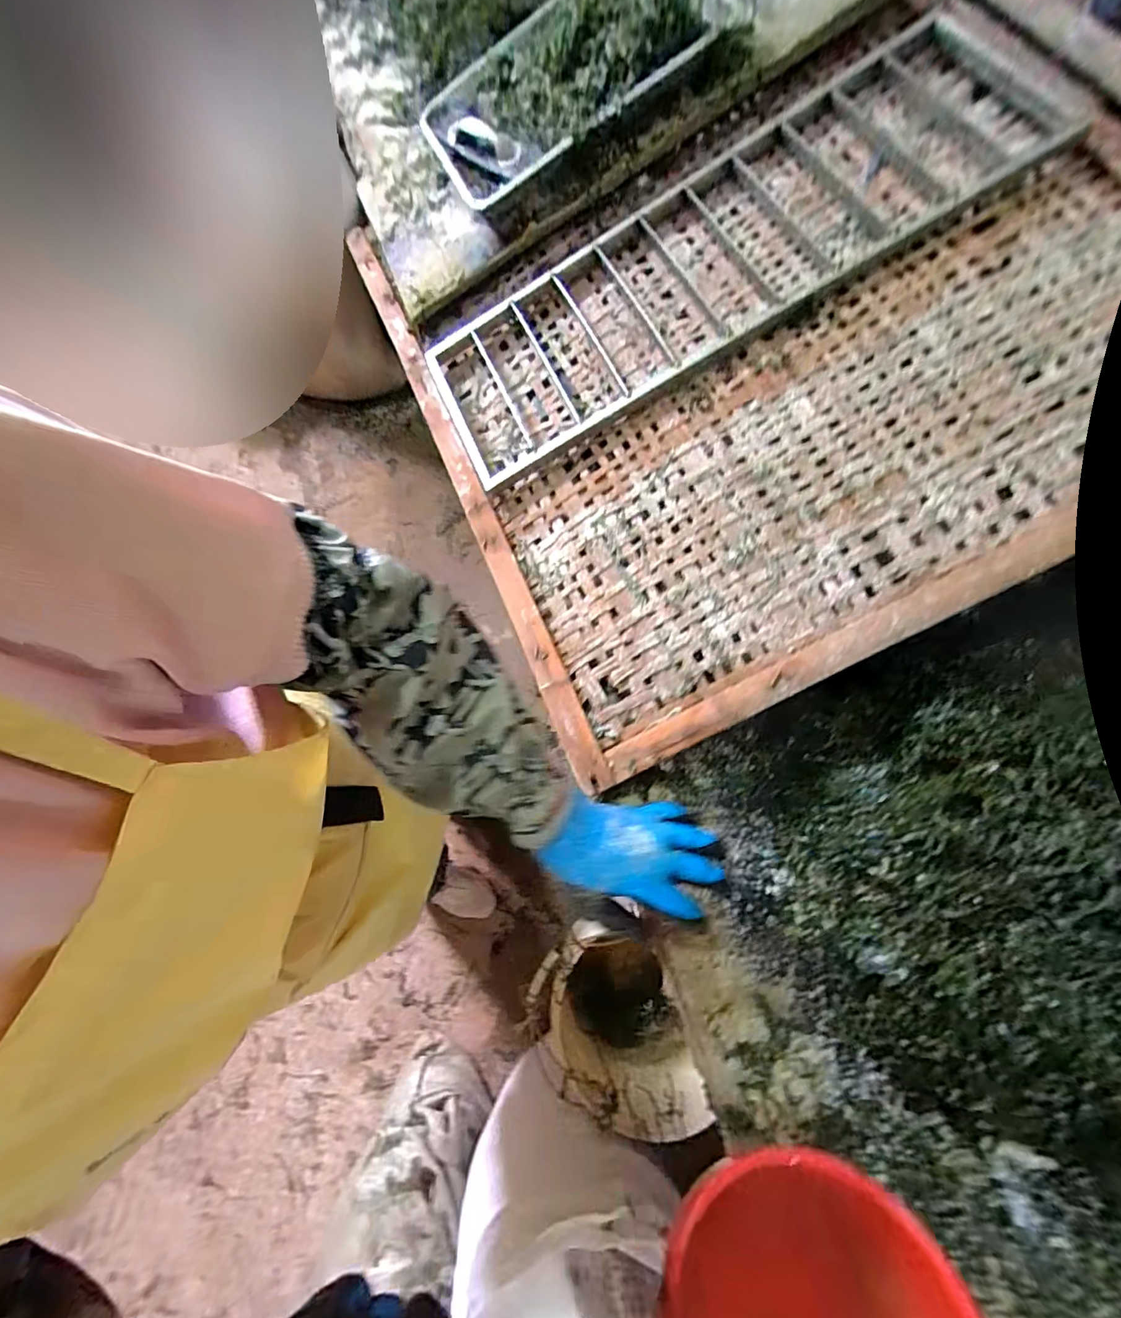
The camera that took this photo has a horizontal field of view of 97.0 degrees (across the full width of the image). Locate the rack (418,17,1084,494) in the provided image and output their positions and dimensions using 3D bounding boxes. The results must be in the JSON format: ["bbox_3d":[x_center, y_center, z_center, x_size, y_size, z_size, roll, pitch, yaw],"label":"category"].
[{"bbox_3d":[0.166,-0.479,0.598,0.727,0.040,0.267,-25,74,13],"label":"rack"}]

